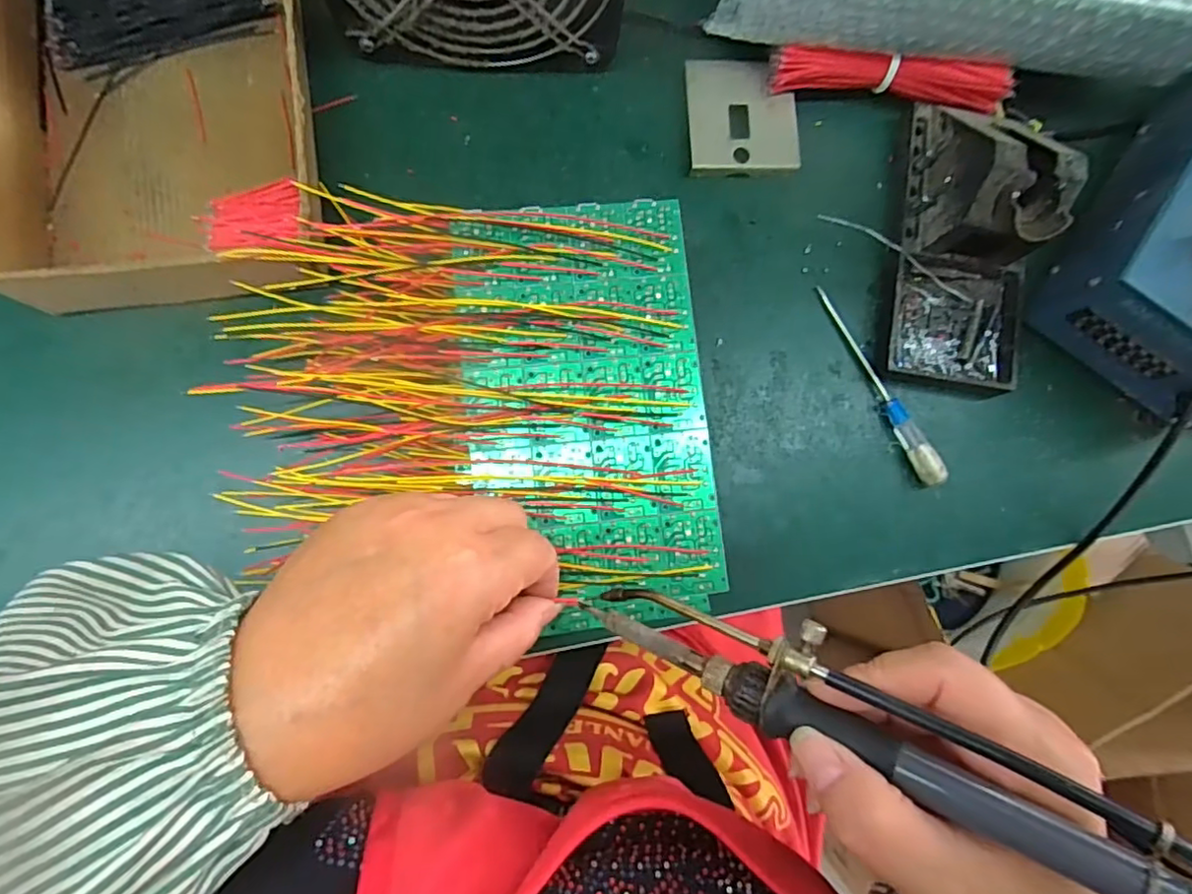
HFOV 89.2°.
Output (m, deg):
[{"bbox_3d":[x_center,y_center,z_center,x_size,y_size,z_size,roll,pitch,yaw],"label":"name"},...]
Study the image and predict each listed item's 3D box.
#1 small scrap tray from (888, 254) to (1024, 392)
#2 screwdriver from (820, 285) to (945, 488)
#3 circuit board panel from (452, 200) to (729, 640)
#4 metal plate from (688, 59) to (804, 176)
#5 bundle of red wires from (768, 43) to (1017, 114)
[{"bbox_3d":[0.203,-0.071,0.344,0.072,0.016,0.068,8,83,-3],"label":"small scrap tray"},{"bbox_3d":[0.160,-0.036,0.338,0.011,0.016,0.124,-27,86,-7],"label":"screwdriver"},{"bbox_3d":[-0.004,-0.018,0.259,0.101,0.009,0.175,-6,87,-4],"label":"circuit board panel"},{"bbox_3d":[0.084,-0.189,0.347,0.063,0.010,0.063,0,87,-6],"label":"metal plate"},{"bbox_3d":[0.165,-0.205,0.341,0.133,0.027,0.017,3,83,-3],"label":"bundle of red wires"}]

